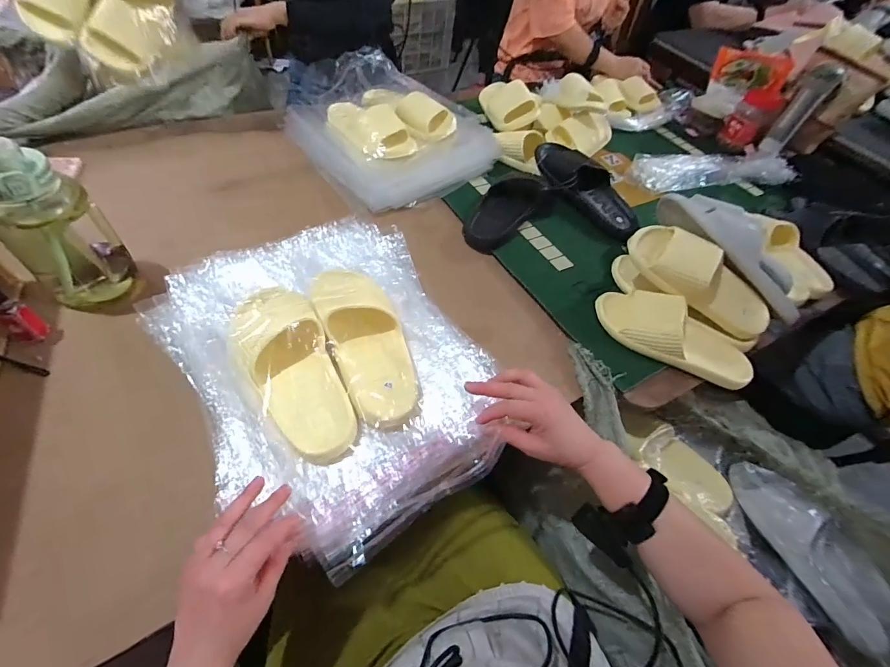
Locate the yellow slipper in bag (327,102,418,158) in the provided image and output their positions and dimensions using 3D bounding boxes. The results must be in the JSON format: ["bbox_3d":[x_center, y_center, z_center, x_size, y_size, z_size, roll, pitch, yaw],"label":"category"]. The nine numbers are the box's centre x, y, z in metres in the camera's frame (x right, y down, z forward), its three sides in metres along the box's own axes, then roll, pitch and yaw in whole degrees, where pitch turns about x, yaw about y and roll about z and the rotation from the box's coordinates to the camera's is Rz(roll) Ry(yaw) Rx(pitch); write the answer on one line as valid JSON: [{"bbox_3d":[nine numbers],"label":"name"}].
[{"bbox_3d":[-0.173,-0.476,0.896,0.124,0.065,0.241,-29,63,-25],"label":"yellow slipper in bag"}]

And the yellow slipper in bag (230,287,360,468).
[{"bbox_3d":[-0.199,0.034,0.499,0.106,0.077,0.270,-21,60,-21],"label":"yellow slipper in bag"}]

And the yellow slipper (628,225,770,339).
[{"bbox_3d":[0.426,-0.090,0.648,0.262,0.082,0.086,32,53,-8],"label":"yellow slipper"}]

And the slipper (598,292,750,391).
[{"bbox_3d":[0.368,0.004,0.629,0.242,0.078,0.100,24,53,-3],"label":"slipper"}]

